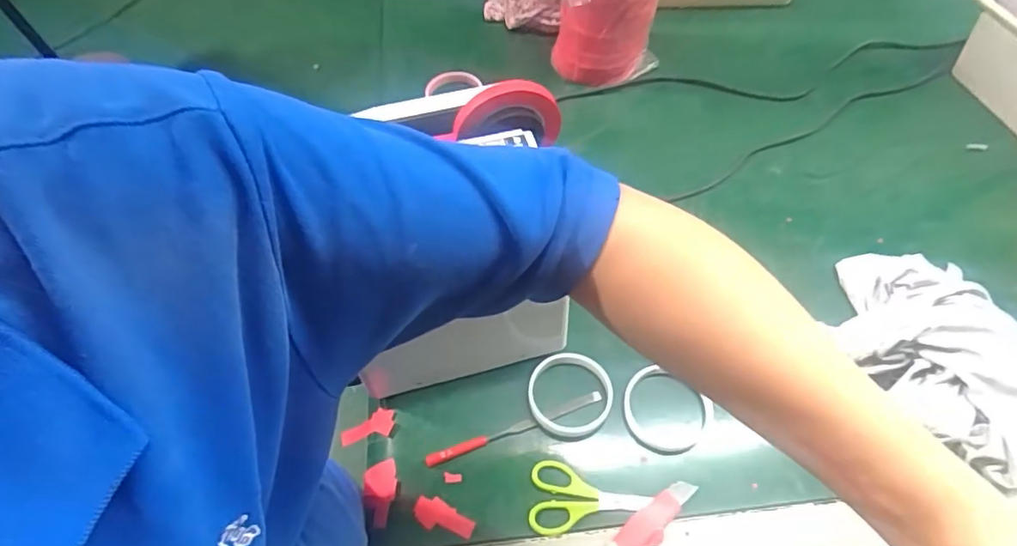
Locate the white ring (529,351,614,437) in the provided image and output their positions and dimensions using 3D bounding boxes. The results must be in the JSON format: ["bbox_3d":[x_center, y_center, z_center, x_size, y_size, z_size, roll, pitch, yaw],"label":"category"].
[{"bbox_3d":[0.063,0.122,0.567,0.084,0.016,0.085,-1,59,2],"label":"white ring"}]

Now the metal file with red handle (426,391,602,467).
[{"bbox_3d":[0.007,0.153,0.557,0.183,0.008,0.013,-19,60,-9],"label":"metal file with red handle"}]

